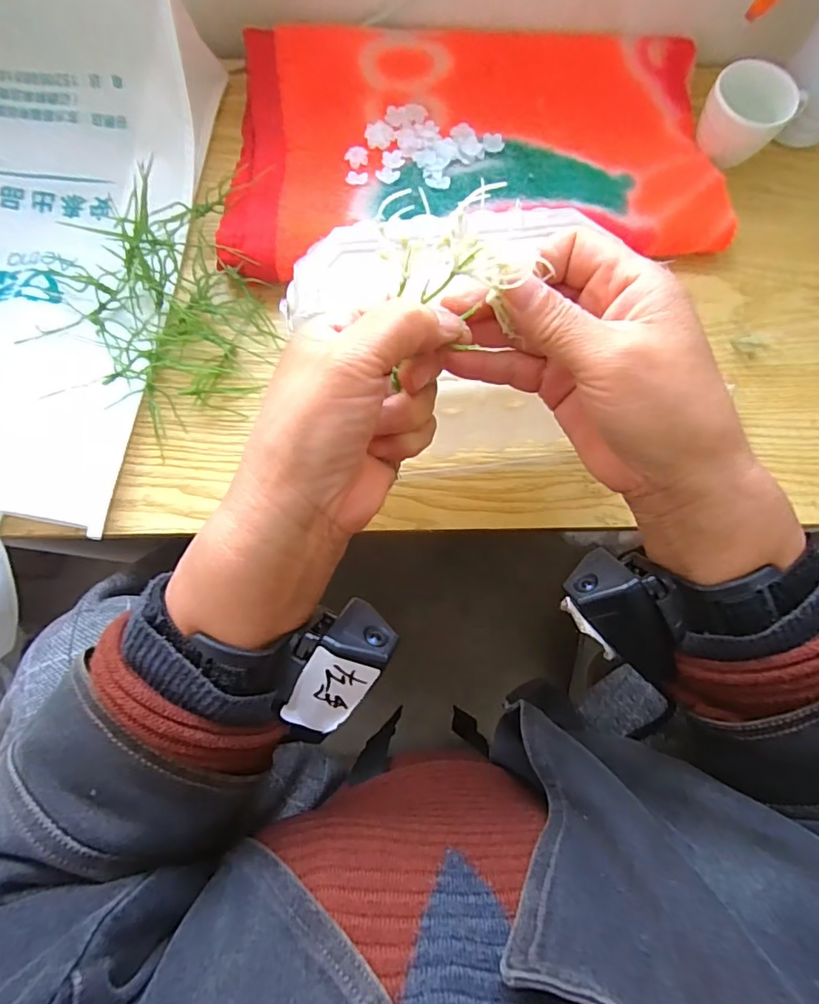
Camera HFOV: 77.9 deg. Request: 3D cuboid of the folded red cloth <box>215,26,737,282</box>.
[{"bbox_3d":[0.047,-0.276,0.385,0.369,0.023,0.206,-7,82,-4],"label":"folded red cloth"}]

